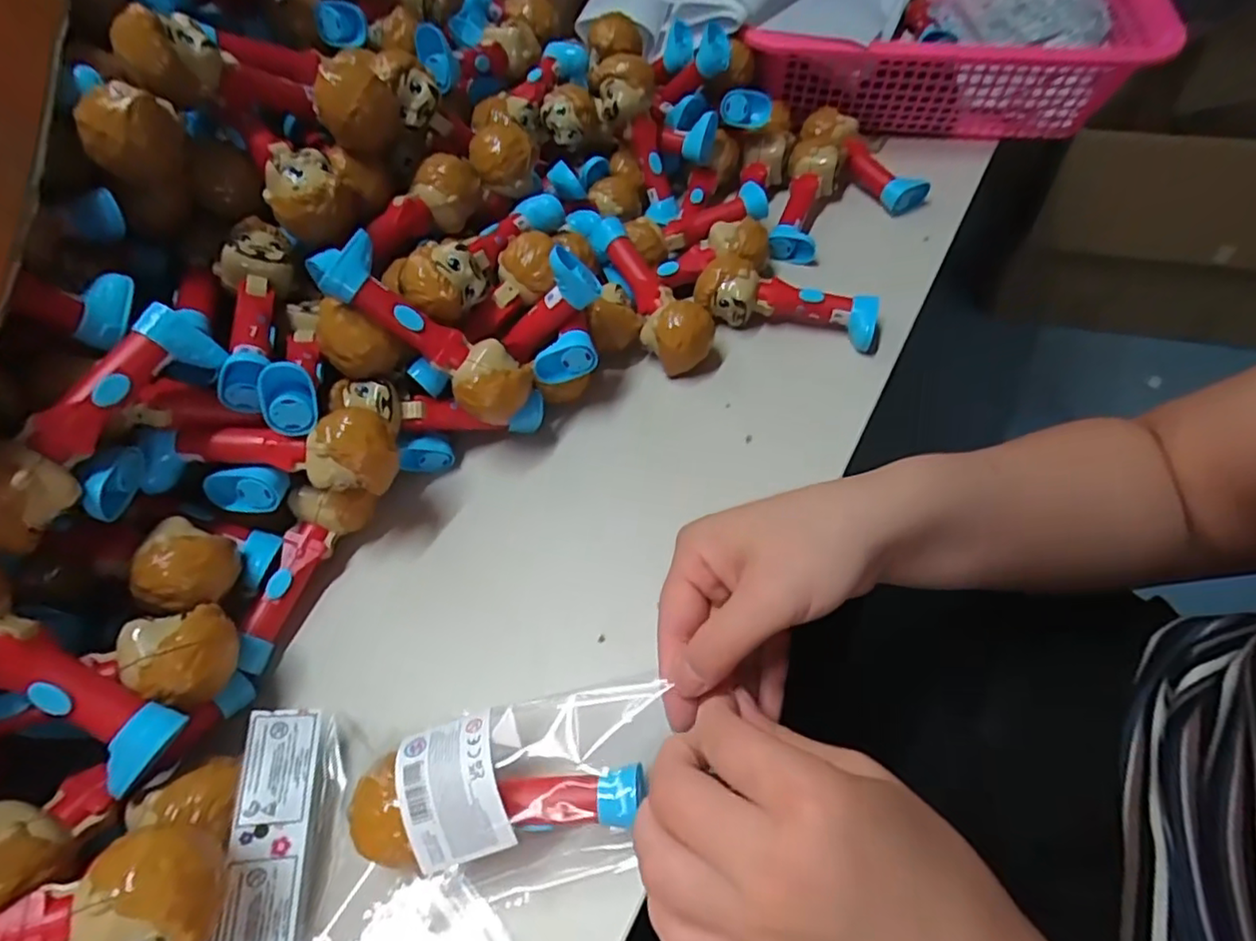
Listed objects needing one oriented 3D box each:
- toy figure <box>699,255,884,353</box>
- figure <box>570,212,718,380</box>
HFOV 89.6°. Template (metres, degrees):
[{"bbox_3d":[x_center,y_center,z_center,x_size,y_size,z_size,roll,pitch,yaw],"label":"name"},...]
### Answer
[{"bbox_3d":[0.112,-0.120,0.446,0.124,0.046,0.042,11,57,12],"label":"toy figure"},{"bbox_3d":[0.007,-0.129,0.452,0.050,0.054,0.145,-25,57,-13],"label":"figure"}]

